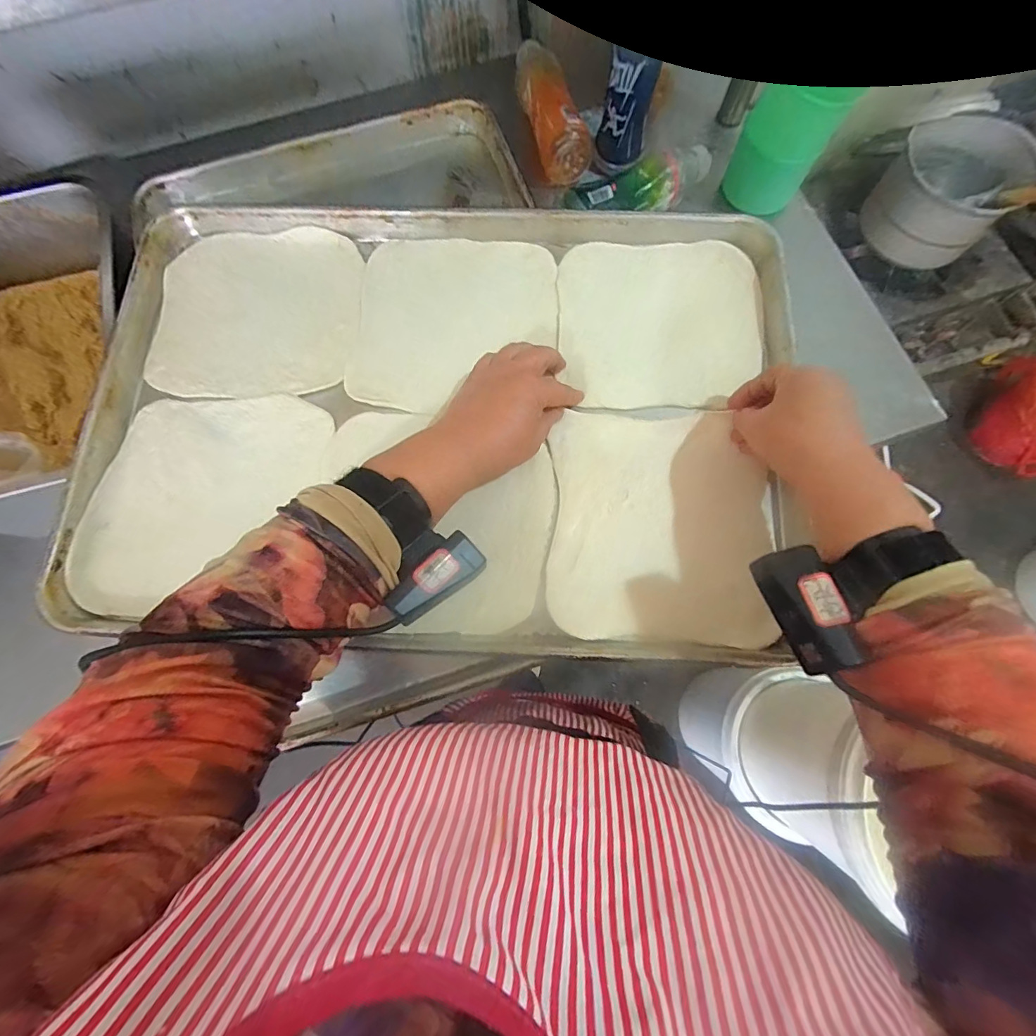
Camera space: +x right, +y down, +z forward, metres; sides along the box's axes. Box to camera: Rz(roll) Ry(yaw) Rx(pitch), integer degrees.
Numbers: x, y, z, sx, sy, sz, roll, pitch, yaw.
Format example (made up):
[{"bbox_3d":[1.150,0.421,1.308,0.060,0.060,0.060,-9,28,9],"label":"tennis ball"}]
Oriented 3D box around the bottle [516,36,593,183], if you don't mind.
[{"bbox_3d":[0.041,-0.593,0.649,0.075,0.059,0.235,-16,76,-3],"label":"bottle"}]

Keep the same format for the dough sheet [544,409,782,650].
[{"bbox_3d":[0.117,0.004,0.373,0.176,0.012,0.188,3,76,2],"label":"dough sheet"}]

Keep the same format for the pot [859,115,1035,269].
[{"bbox_3d":[0.973,-0.748,1.031,0.217,0.174,0.264,-39,78,-9],"label":"pot"}]

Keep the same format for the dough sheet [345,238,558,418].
[{"bbox_3d":[-0.060,-0.188,0.428,0.187,0.009,0.186,4,76,2],"label":"dough sheet"}]

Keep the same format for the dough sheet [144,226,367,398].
[{"bbox_3d":[-0.253,-0.199,0.435,0.195,0.011,0.180,3,76,2],"label":"dough sheet"}]

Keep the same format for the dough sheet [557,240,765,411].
[{"bbox_3d":[0.132,-0.183,0.419,0.182,0.009,0.173,1,75,1],"label":"dough sheet"}]

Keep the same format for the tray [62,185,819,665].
[{"bbox_3d":[-0.065,-0.103,0.402,0.599,0.032,0.448,3,76,2],"label":"tray"}]

